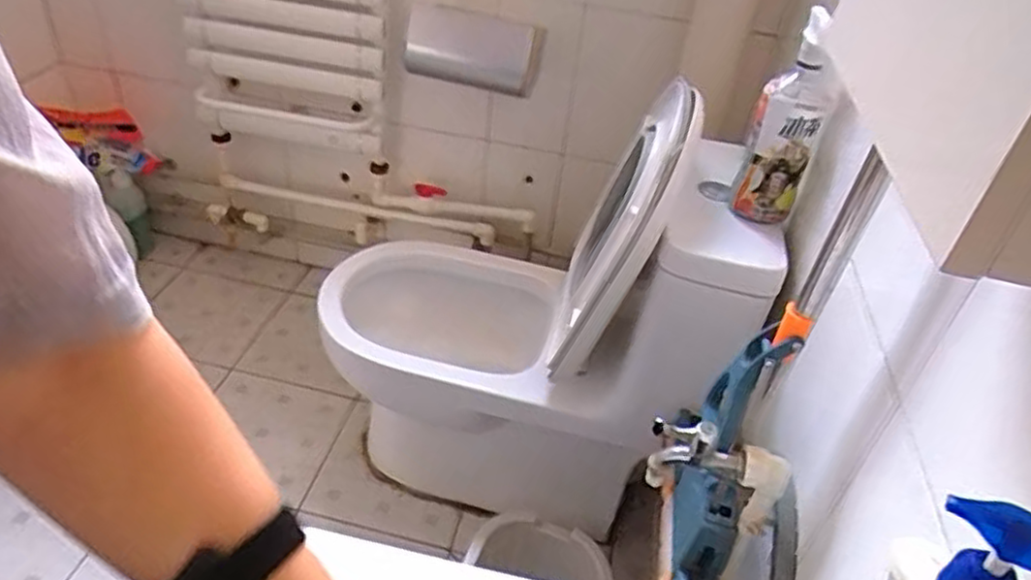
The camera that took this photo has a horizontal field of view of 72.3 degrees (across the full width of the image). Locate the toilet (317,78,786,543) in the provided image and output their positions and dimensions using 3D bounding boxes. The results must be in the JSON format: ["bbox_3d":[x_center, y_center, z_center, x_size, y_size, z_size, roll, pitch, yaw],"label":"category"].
[{"bbox_3d":[0.012,0.035,1.275,0.699,0.789,0.403,16,38,11],"label":"toilet"}]

